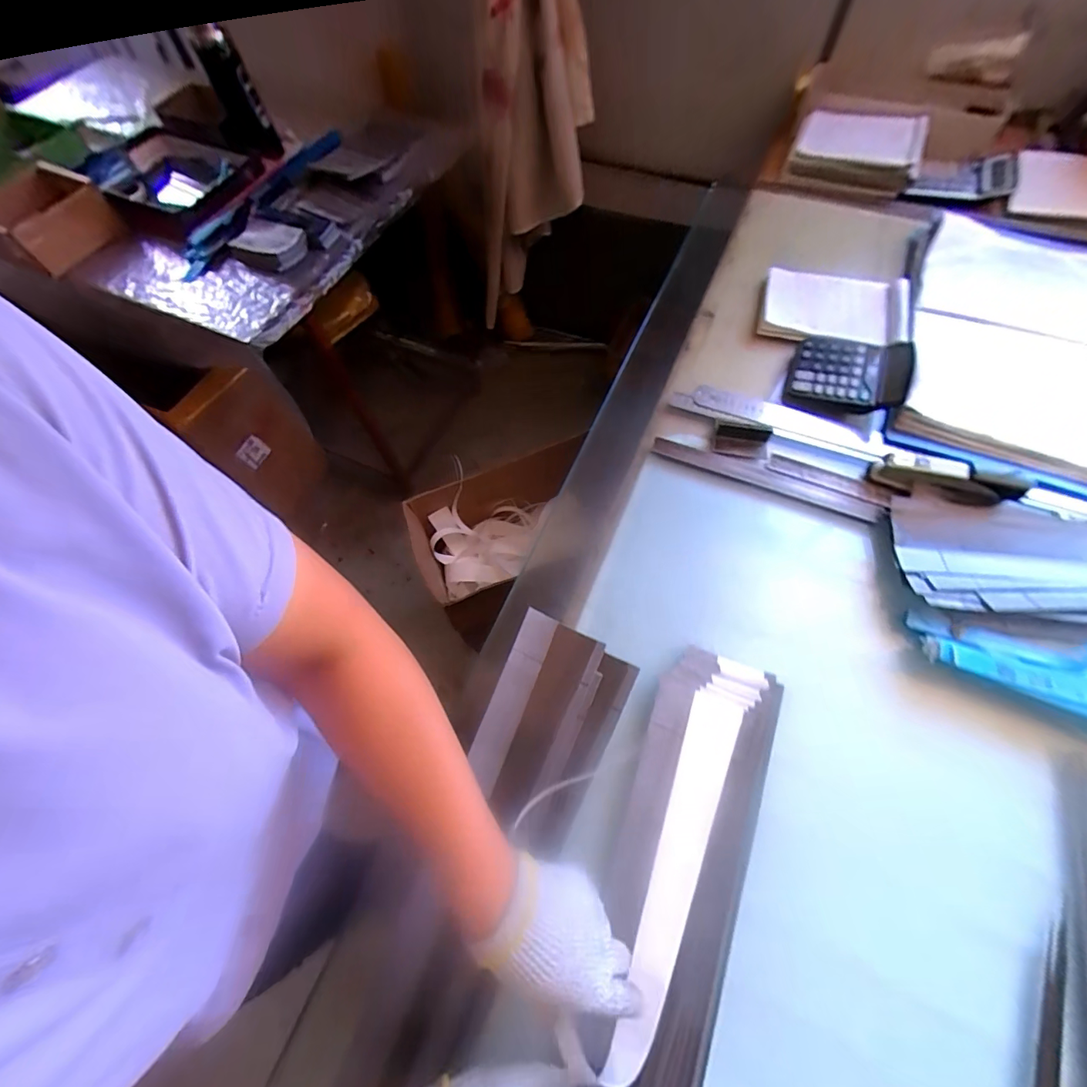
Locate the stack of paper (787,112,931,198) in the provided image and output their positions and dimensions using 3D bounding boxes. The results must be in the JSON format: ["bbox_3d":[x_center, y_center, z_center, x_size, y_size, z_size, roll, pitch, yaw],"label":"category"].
[{"bbox_3d":[0.639,-0.805,0.937,0.238,0.054,0.173,17,66,8],"label":"stack of paper"}]

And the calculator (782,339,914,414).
[{"bbox_3d":[0.437,-0.247,0.656,0.146,0.042,0.135,23,67,10],"label":"calculator"}]

